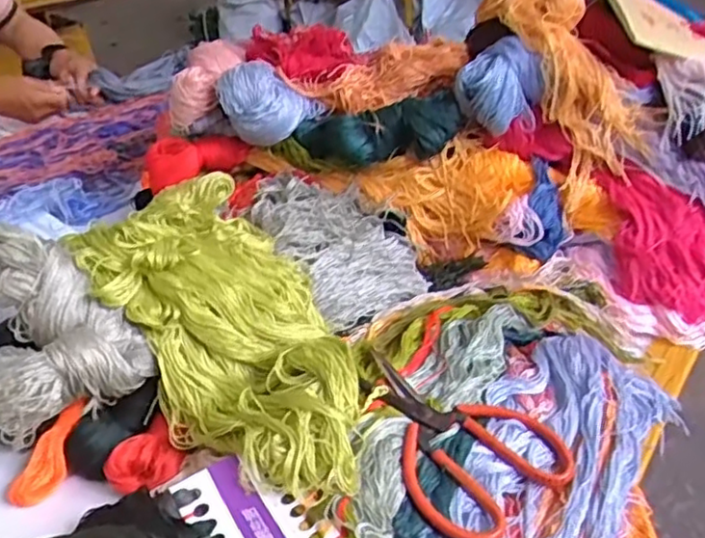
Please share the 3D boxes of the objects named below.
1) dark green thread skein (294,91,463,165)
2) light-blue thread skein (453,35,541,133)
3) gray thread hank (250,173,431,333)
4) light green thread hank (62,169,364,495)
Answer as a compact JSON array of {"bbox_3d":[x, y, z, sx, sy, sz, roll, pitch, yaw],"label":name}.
[{"bbox_3d":[0.030,-0.163,0.800,0.201,0.068,0.075,0,34,3],"label":"dark green thread skein"},{"bbox_3d":[0.169,-0.212,0.782,0.079,0.089,0.066,-15,36,-18],"label":"light-blue thread skein"},{"bbox_3d":[-0.027,-0.035,0.751,0.146,0.082,0.201,-27,41,-32],"label":"gray thread hank"},{"bbox_3d":[-0.114,0.048,0.600,0.176,0.078,0.377,-20,51,-25],"label":"light green thread hank"}]

